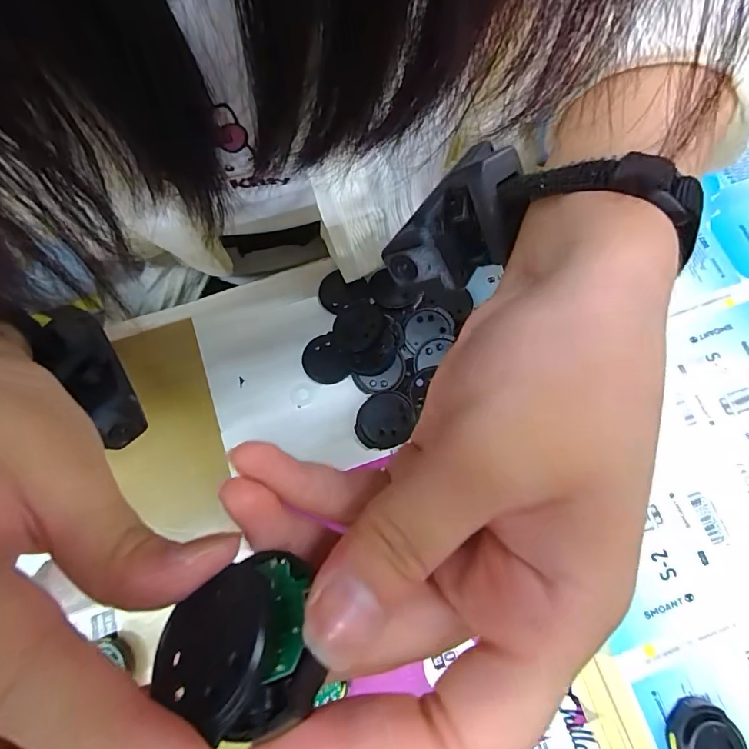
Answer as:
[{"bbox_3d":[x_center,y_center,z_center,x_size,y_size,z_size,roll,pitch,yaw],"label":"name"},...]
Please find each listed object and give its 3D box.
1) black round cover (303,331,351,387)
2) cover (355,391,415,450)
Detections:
[{"bbox_3d":[-0.029,-0.008,0.250,0.024,0.005,0.029,-30,81,-3],"label":"black round cover"},{"bbox_3d":[0.006,0.026,0.240,0.030,0.005,0.031,0,74,0],"label":"cover"}]

